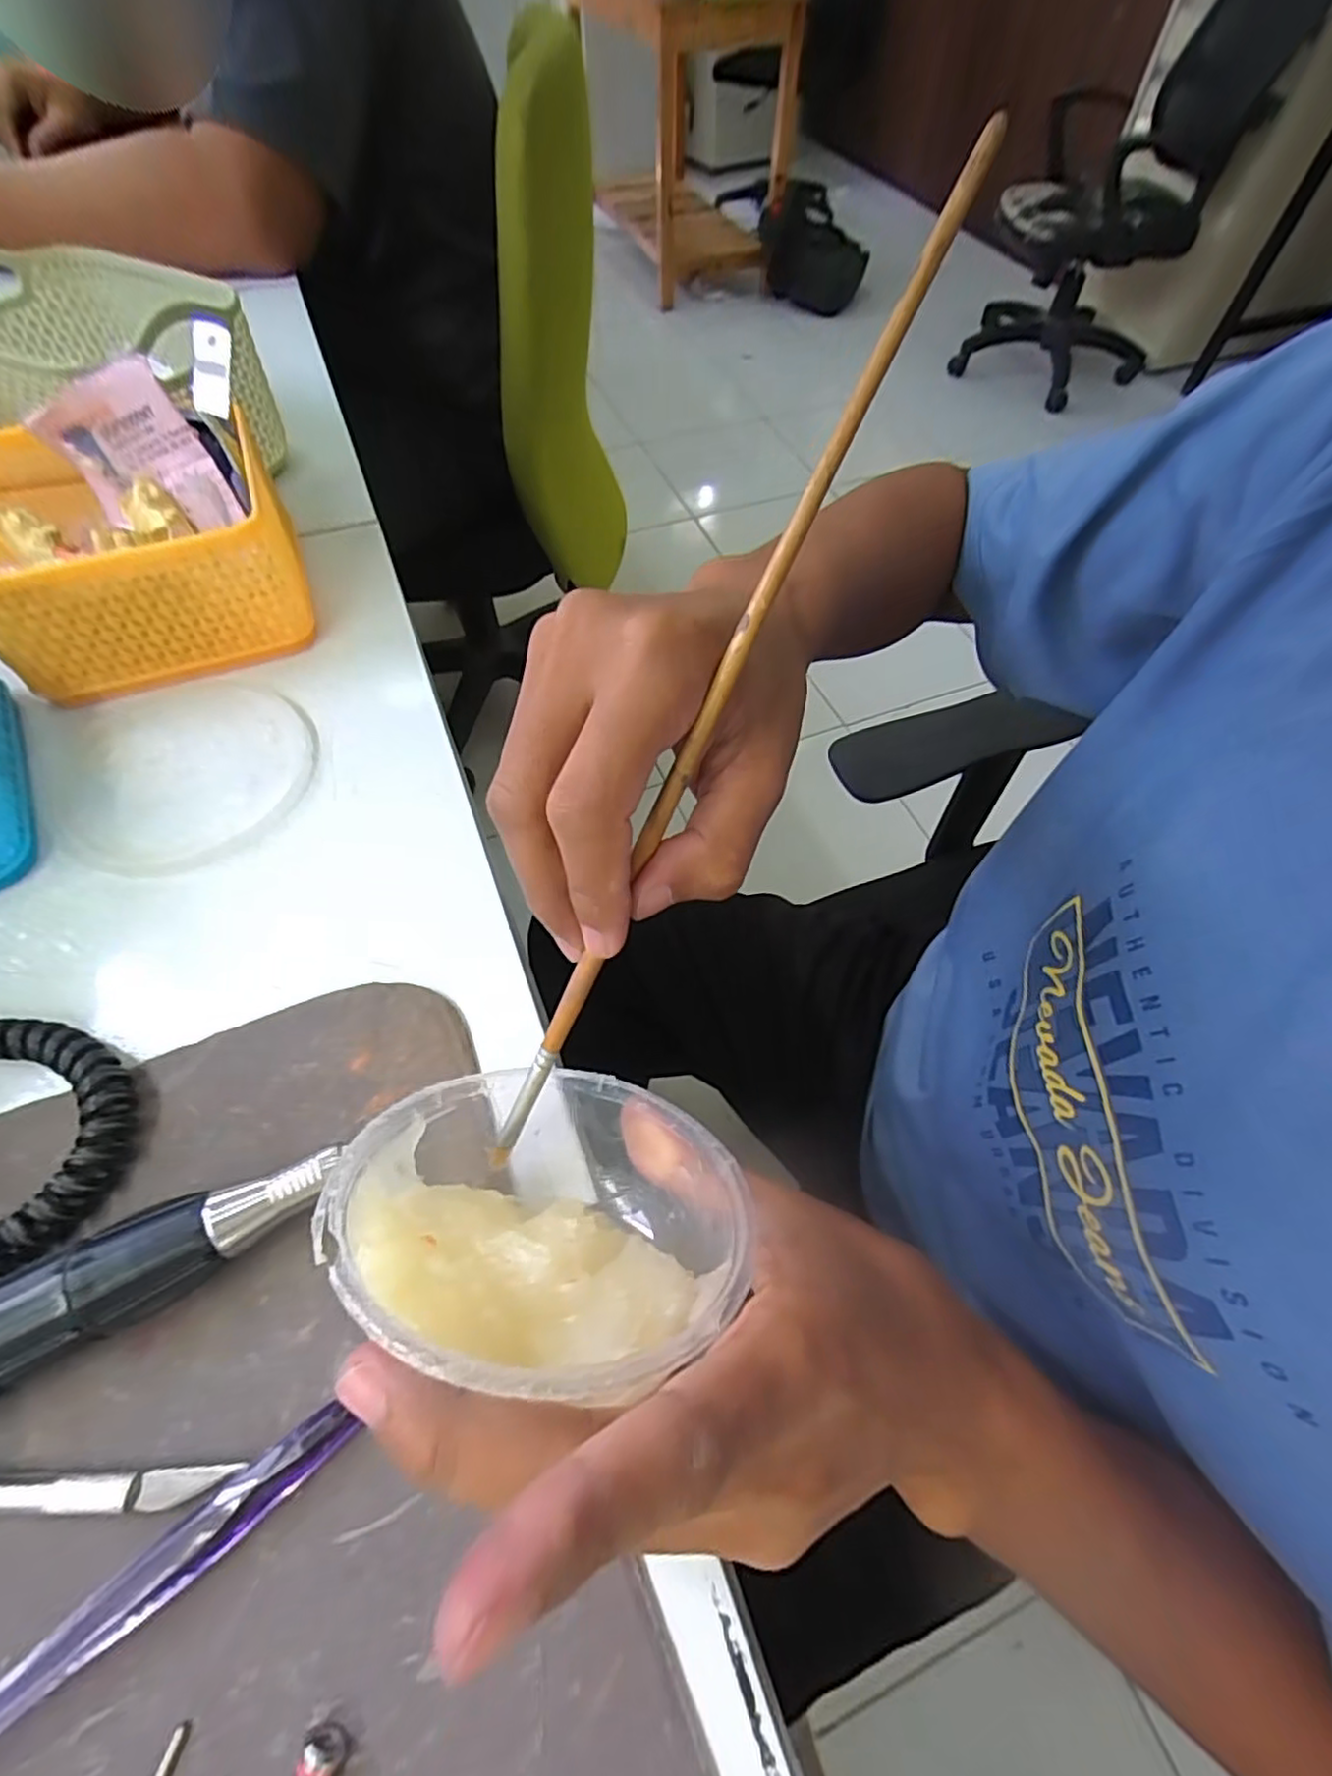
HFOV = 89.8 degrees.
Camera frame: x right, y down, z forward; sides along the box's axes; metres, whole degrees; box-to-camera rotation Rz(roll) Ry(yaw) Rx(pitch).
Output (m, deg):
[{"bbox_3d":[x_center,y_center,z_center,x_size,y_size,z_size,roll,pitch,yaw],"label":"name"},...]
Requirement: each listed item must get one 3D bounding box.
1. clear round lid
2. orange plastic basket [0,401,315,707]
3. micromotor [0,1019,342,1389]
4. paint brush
[{"bbox_3d":[-0.212,-0.056,0.295,0.103,0.007,0.111,0,58,0],"label":"clear round lid"},{"bbox_3d":[-0.261,-0.163,0.322,0.149,0.066,0.124,-21,61,-13],"label":"orange plastic basket"},{"bbox_3d":[-0.205,0.082,0.199,0.175,0.026,0.130,-26,62,-16],"label":"micromotor"},{"bbox_3d":[0.007,-0.035,0.173,0.007,0.006,0.277,31,106,17],"label":"paint brush"}]

